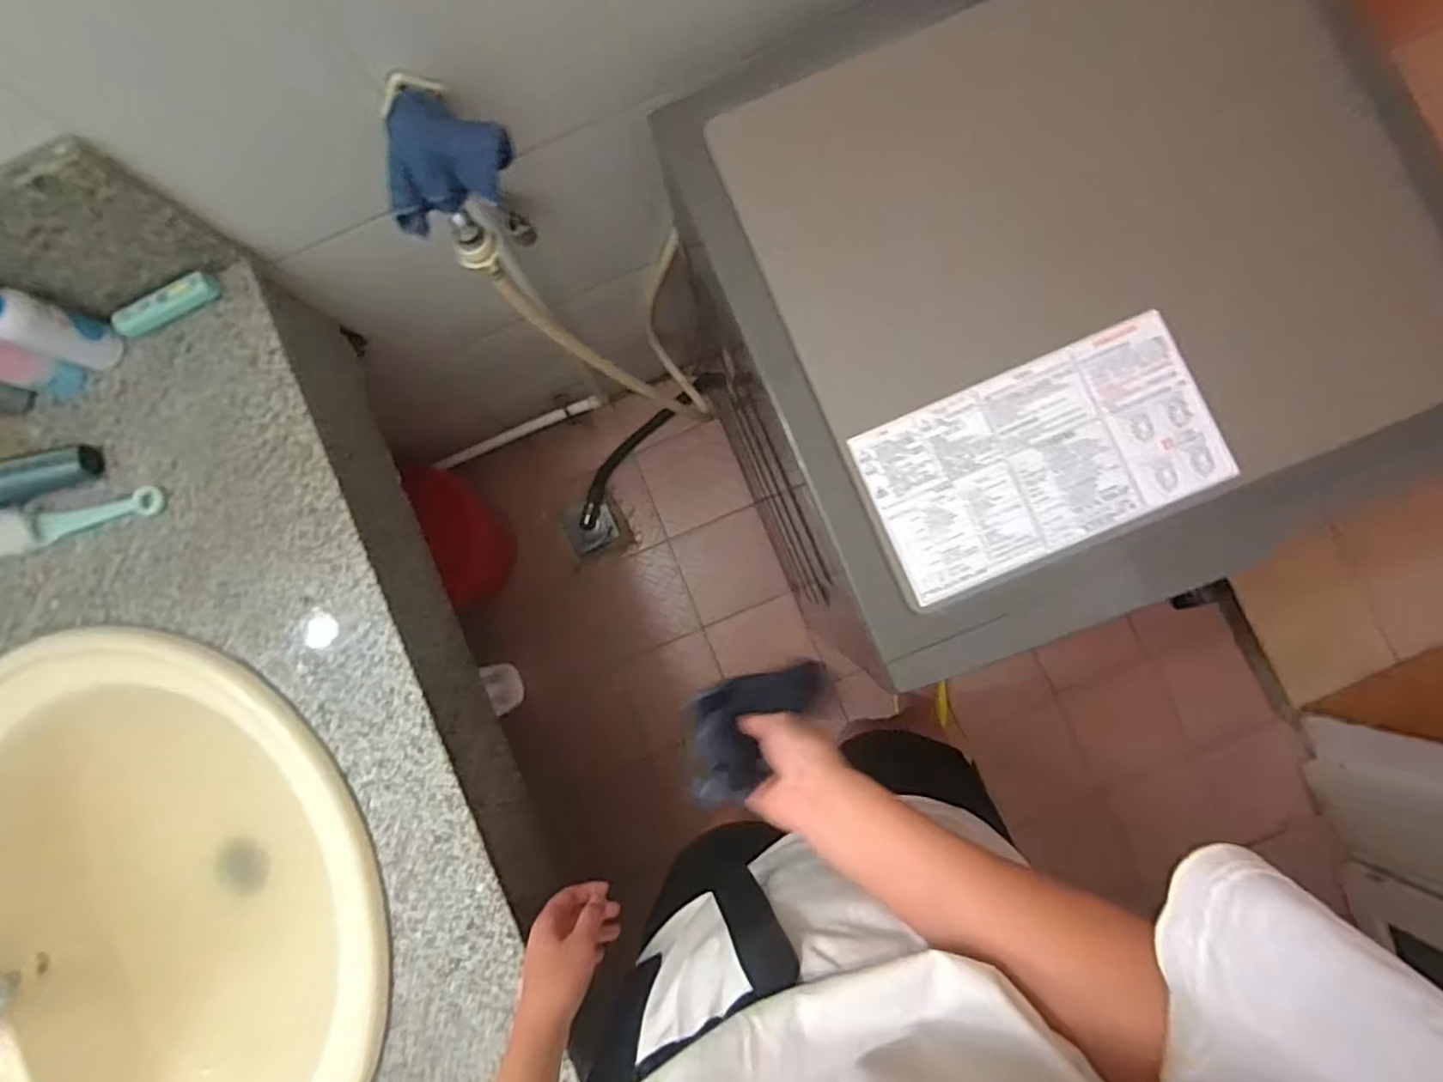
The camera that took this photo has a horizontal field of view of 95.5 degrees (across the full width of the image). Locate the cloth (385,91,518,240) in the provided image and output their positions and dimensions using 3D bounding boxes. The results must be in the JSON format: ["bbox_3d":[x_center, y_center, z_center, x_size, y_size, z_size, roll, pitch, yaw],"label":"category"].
[{"bbox_3d":[-0.210,-0.279,0.496,0.083,0.071,0.070,8,86,2],"label":"cloth"}]

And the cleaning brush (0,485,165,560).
[{"bbox_3d":[-0.609,-0.018,0.598,0.195,0.020,0.037,-15,86,1],"label":"cleaning brush"}]

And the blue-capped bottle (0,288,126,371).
[{"bbox_3d":[-0.582,-0.184,0.550,0.033,0.146,0.040,12,87,3],"label":"blue-capped bottle"}]

